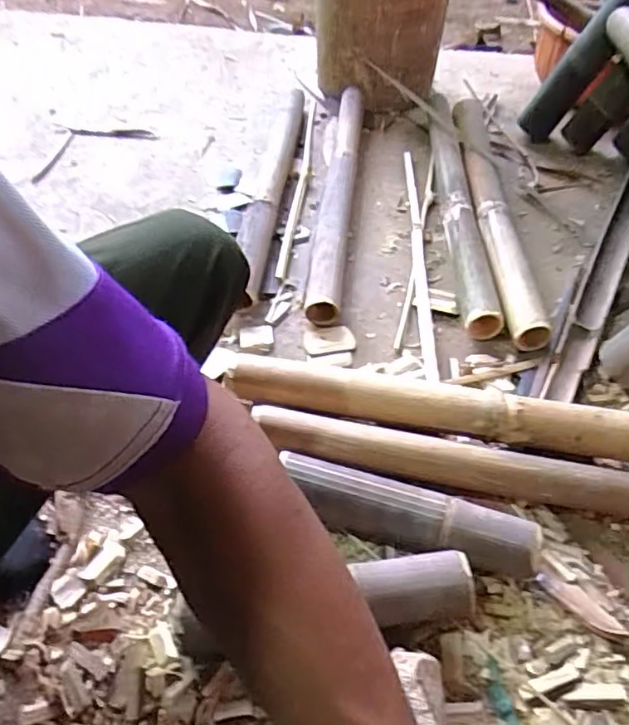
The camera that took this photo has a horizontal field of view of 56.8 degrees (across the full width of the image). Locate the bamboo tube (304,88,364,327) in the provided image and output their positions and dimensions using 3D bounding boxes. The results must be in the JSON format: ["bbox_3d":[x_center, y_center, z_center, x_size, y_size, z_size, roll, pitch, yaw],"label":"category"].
[{"bbox_3d":[0.043,-0.308,1.011,0.052,0.054,0.632,5,49,5],"label":"bamboo tube"}]

